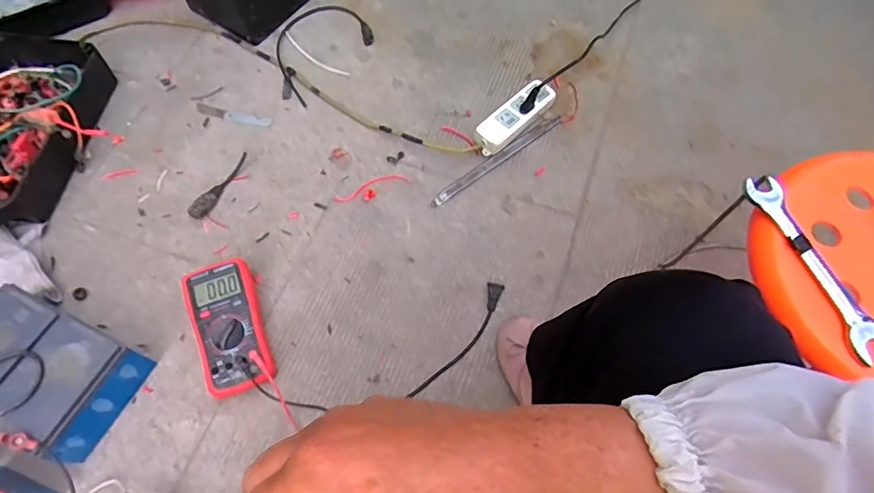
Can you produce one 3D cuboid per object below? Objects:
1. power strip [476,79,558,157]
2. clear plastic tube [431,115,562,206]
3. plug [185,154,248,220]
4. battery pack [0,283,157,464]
[{"bbox_3d":[0.137,-0.228,0.916,0.058,0.039,0.176,41,71,18],"label":"power strip"},{"bbox_3d":[0.110,-0.156,0.894,0.288,0.012,0.019,-37,69,-16],"label":"clear plastic tube"},{"bbox_3d":[-0.359,-0.102,0.863,0.028,0.021,0.138,26,67,12],"label":"plug"},{"bbox_3d":[-0.514,0.162,0.688,0.205,0.102,0.150,27,67,12],"label":"battery pack"}]

